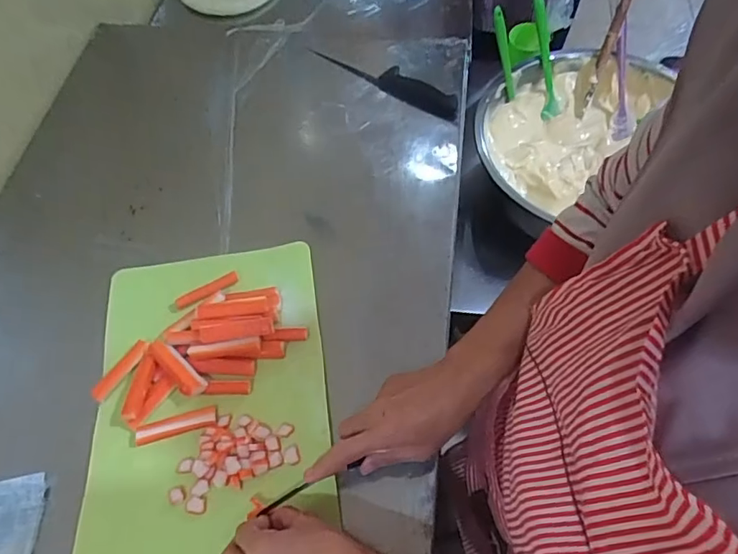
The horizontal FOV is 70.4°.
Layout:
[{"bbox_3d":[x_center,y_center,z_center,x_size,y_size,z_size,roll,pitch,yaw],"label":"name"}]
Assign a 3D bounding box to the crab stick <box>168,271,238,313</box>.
[{"bbox_3d":[-0.191,0.017,0.601,0.083,0.013,0.014,-28,64,-13],"label":"crab stick"}]

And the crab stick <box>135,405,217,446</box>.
[{"bbox_3d":[-0.196,0.149,0.530,0.078,0.012,0.020,-16,62,-7],"label":"crab stick"}]

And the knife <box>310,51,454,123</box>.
[{"bbox_3d":[0.022,-0.287,0.756,0.242,0.015,0.045,31,66,17],"label":"knife"}]

